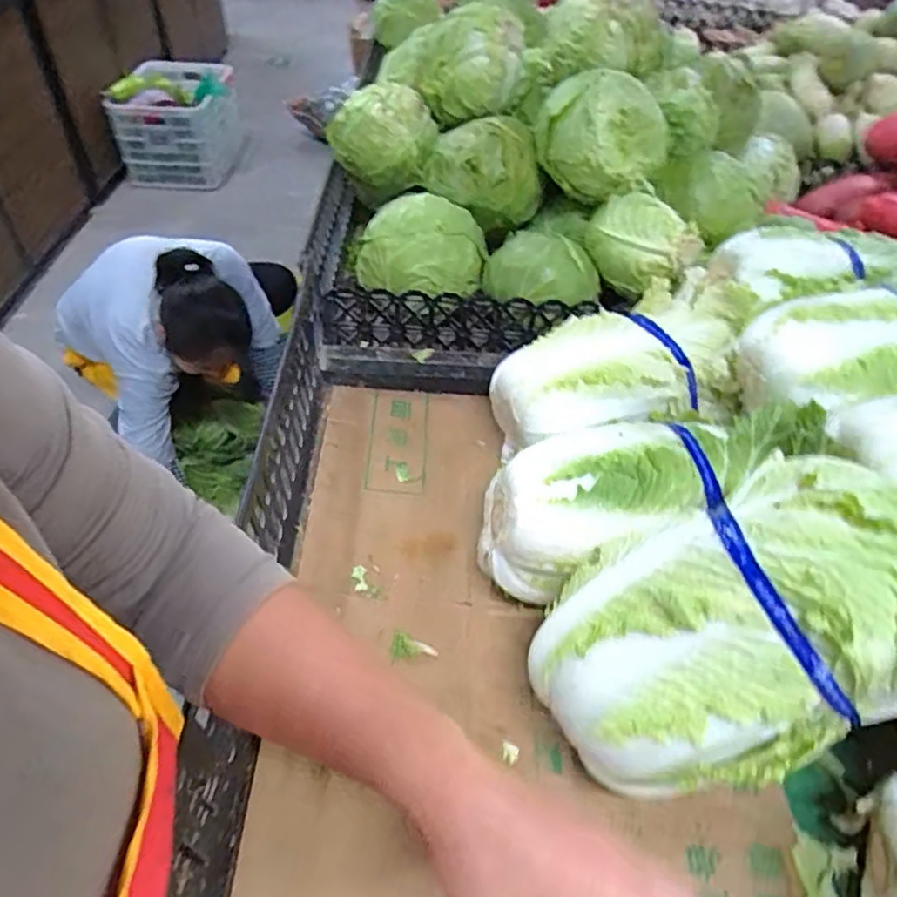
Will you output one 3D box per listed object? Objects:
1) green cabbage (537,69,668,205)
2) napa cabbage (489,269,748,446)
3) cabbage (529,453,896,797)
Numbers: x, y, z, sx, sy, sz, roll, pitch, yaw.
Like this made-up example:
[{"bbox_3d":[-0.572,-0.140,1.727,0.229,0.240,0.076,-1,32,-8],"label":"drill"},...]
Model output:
[{"bbox_3d":[0.203,-0.412,0.839,0.174,0.133,0.126,13,47,8],"label":"green cabbage"},{"bbox_3d":[0.193,-0.091,0.694,0.260,0.117,0.155,-16,50,-19],"label":"napa cabbage"},{"bbox_3d":[0.216,0.129,0.456,0.184,0.292,0.150,53,21,17],"label":"cabbage"}]

